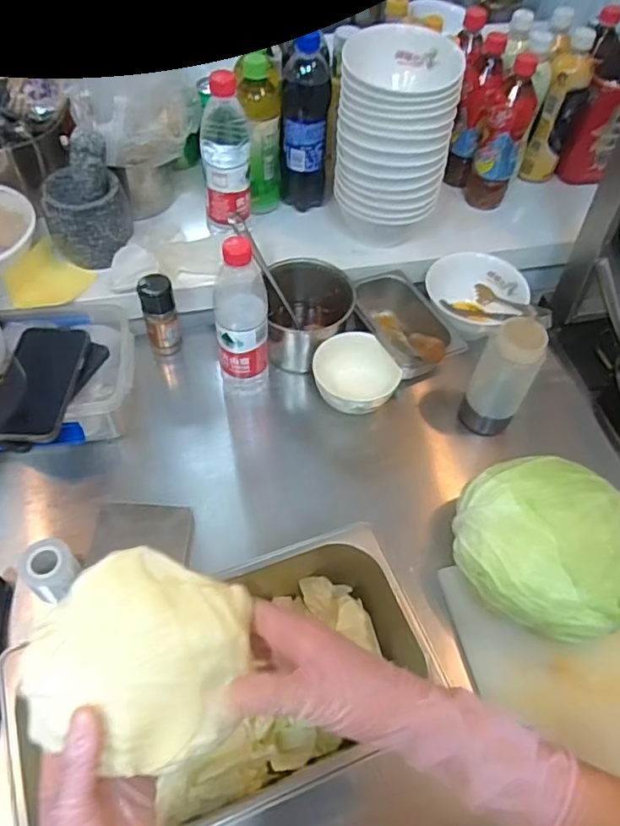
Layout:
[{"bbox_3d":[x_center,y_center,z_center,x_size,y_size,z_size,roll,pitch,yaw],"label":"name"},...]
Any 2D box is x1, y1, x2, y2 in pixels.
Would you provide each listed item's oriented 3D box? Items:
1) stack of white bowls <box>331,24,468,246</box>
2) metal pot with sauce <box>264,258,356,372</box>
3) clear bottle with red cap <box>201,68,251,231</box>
[{"bbox_3d":[0.109,-0.362,0.829,0.146,0.240,0.137,4,54,0],"label":"stack of white bowls"},{"bbox_3d":[-0.003,-0.136,0.838,0.111,0.106,0.112,2,54,-2],"label":"metal pot with sauce"},{"bbox_3d":[-0.111,-0.338,0.798,0.064,0.188,0.071,-4,55,-6],"label":"clear bottle with red cap"}]

